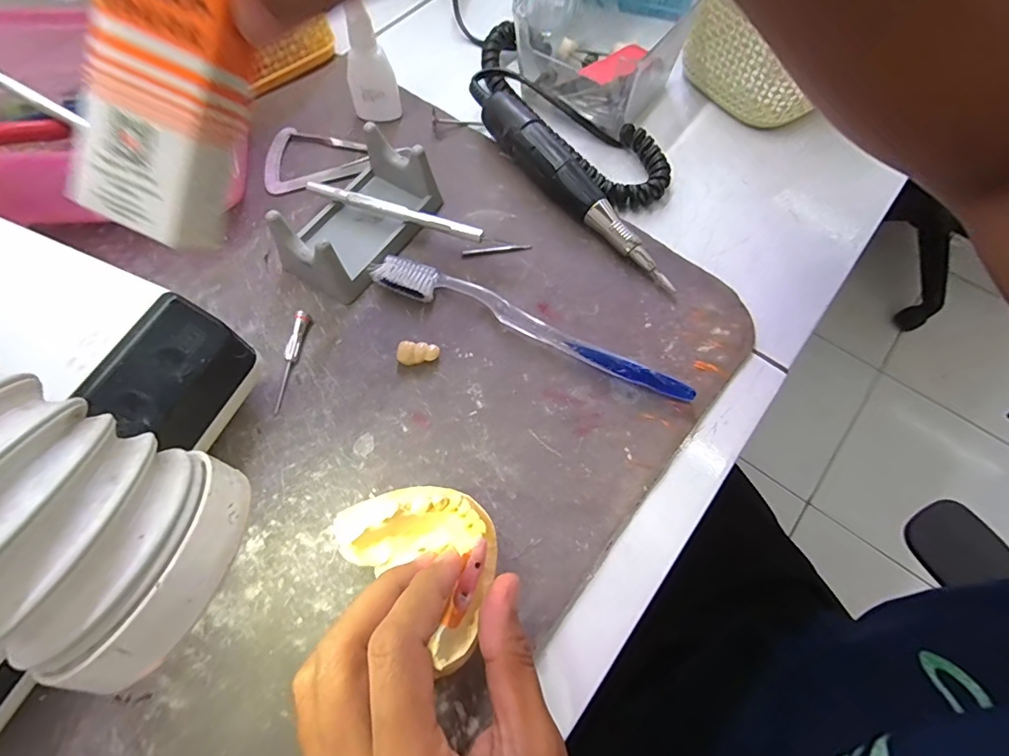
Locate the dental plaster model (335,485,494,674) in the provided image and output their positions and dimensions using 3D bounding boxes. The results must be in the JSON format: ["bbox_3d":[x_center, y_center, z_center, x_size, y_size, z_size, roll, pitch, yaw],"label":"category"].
[{"bbox_3d":[-0.030,0.071,0.197,0.073,0.021,0.050,40,71,15],"label":"dental plaster model"}]

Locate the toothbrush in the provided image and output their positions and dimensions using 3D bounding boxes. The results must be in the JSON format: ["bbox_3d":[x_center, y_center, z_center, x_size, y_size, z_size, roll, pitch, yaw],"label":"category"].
[{"bbox_3d":[0.013,-0.030,0.270,0.189,0.011,0.020,22,67,9],"label":"toothbrush"}]

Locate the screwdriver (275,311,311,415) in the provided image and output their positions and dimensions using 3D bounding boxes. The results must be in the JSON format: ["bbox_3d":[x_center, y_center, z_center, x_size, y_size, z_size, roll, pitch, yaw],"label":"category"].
[{"bbox_3d":[-0.117,-0.010,0.262,0.006,0.008,0.058,6,66,2],"label":"screwdriver"}]

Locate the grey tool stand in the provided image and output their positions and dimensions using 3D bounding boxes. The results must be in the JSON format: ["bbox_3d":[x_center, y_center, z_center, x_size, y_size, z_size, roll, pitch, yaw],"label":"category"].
[{"bbox_3d":[-0.086,-0.101,0.287,0.061,0.038,0.102,30,69,12],"label":"grey tool stand"}]

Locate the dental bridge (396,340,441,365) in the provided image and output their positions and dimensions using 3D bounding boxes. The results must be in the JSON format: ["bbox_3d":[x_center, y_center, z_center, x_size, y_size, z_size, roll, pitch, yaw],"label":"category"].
[{"bbox_3d":[-0.047,-0.013,0.263,0.022,0.008,0.012,5,66,1],"label":"dental bridge"}]

